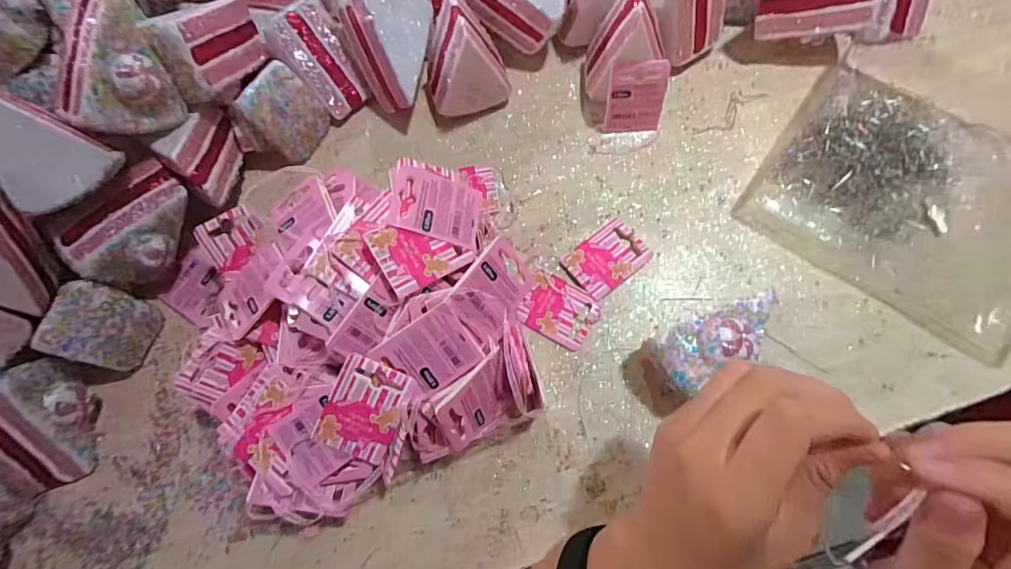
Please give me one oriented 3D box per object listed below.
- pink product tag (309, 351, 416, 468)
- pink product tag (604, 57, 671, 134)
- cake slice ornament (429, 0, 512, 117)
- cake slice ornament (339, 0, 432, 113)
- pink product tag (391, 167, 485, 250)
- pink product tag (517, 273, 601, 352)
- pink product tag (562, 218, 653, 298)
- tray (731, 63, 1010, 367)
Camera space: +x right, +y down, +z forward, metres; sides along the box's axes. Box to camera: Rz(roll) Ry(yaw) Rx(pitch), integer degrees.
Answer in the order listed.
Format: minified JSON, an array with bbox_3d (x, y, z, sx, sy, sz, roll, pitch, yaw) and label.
[{"bbox_3d":[-0.086,0.076,0.290,0.044,0.007,0.060,25,97,-6],"label":"pink product tag"},{"bbox_3d":[0.104,-0.148,0.380,0.044,0.056,0.004,-3,44,2],"label":"pink product tag"},{"bbox_3d":[-0.032,-0.181,0.382,0.066,0.087,0.058,-15,74,0],"label":"cake slice ornament"},{"bbox_3d":[-0.090,-0.197,0.393,0.051,0.088,0.057,18,48,43],"label":"cake slice ornament"},{"bbox_3d":[-0.045,-0.051,0.311,0.059,0.005,0.045,14,69,-19],"label":"pink product tag"},{"bbox_3d":[0.041,0.020,0.363,0.055,0.004,0.043,31,83,8],"label":"pink product tag"},{"bbox_3d":[0.079,-0.021,0.369,0.060,0.005,0.043,-39,72,-9],"label":"pink product tag"},{"bbox_3d":[0.309,-0.067,0.368,0.201,0.016,0.171,33,79,12],"label":"tray"}]

